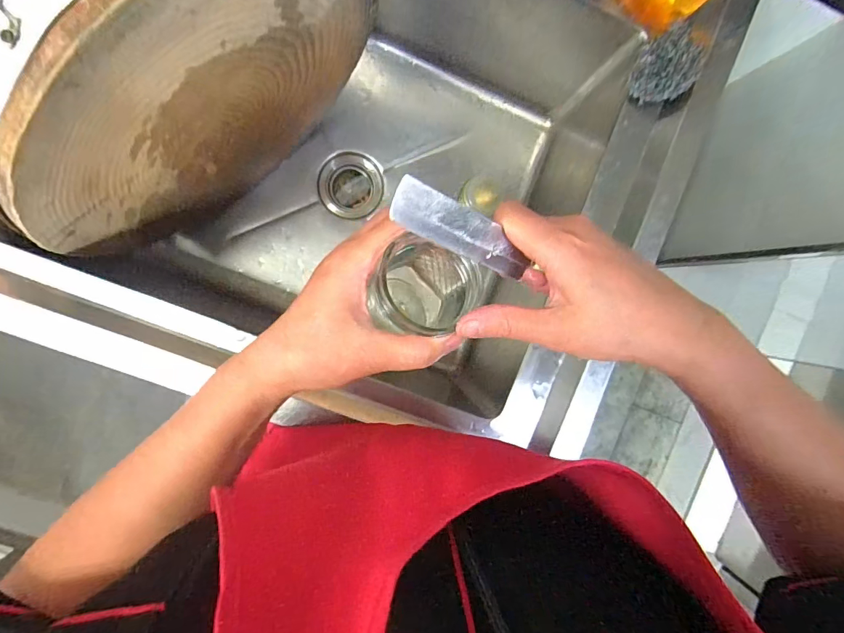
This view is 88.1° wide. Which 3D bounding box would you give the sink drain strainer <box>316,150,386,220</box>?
[{"bbox_3d":[-0.122,-0.238,0.766,0.109,0.018,0.096,-2,94,-6],"label":"sink drain strainer"}]

